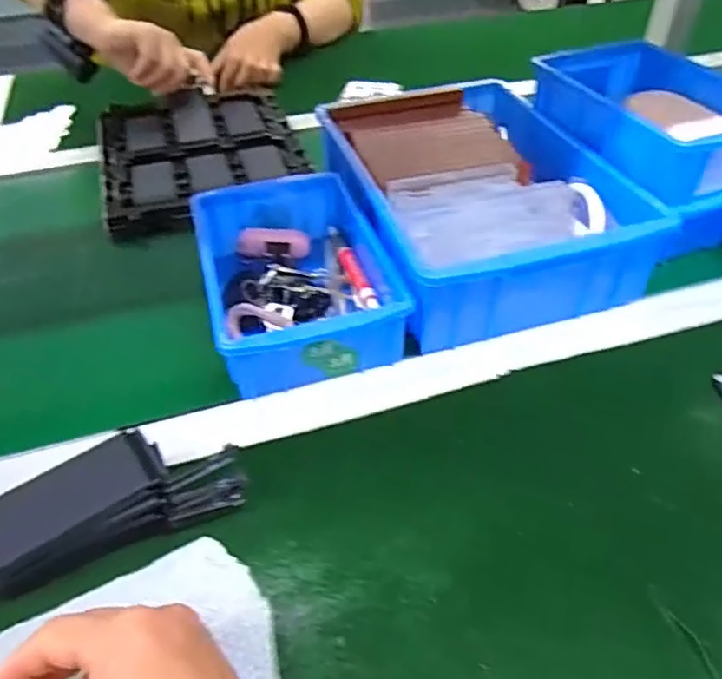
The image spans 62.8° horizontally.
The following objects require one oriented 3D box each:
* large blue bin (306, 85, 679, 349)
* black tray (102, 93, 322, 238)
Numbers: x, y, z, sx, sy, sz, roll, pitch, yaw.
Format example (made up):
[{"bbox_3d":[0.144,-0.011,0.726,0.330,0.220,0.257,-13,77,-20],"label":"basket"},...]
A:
[{"bbox_3d":[0.093,-0.122,0.524,0.205,0.085,0.279,-15,46,-14],"label":"large blue bin"},{"bbox_3d":[-0.174,-0.209,0.655,0.211,0.033,0.246,-14,46,-13],"label":"black tray"}]

